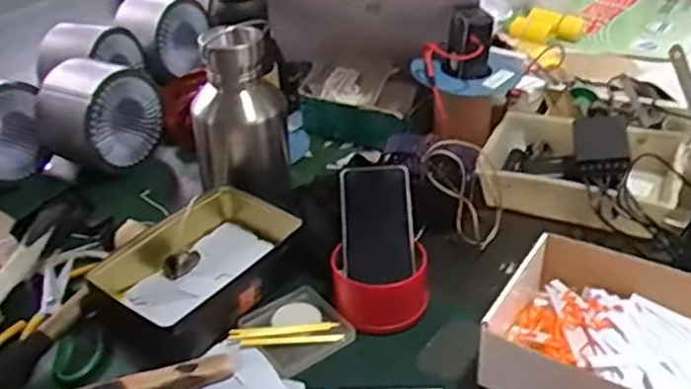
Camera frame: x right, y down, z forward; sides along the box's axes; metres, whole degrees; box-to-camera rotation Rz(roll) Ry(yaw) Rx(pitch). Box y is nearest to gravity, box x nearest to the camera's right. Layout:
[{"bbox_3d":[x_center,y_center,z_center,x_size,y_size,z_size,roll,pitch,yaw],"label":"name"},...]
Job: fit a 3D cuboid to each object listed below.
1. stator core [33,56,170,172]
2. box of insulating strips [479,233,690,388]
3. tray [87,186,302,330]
[{"bbox_3d":[-0.366,-0.117,1.042,0.126,0.154,0.139,17,41,29],"label":"stator core"},{"bbox_3d":[0.273,0.146,0.665,0.247,0.073,0.194,18,41,29],"label":"box of insulating strips"},{"bbox_3d":[-0.153,0.073,0.809,0.158,0.064,0.241,20,42,32],"label":"tray"}]

